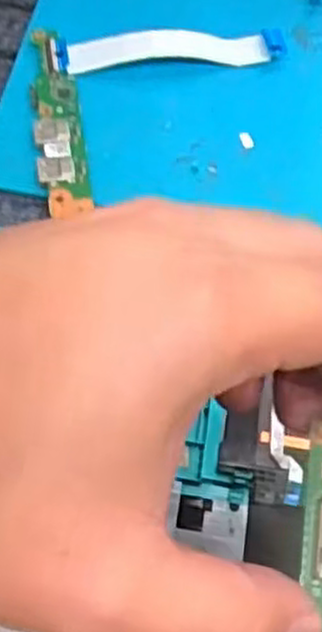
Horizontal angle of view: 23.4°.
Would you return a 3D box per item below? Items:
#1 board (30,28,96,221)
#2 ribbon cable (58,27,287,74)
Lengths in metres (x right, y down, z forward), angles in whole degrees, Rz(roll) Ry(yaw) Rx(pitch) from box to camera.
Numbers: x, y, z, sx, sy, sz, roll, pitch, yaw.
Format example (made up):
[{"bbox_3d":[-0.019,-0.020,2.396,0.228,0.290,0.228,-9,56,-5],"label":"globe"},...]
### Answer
[{"bbox_3d":[-0.046,-0.090,0.347,0.021,0.006,0.106,-6,59,-7],"label":"board"},{"bbox_3d":[0.005,-0.132,0.376,0.108,0.004,0.031,-6,60,-8],"label":"ribbon cable"}]

